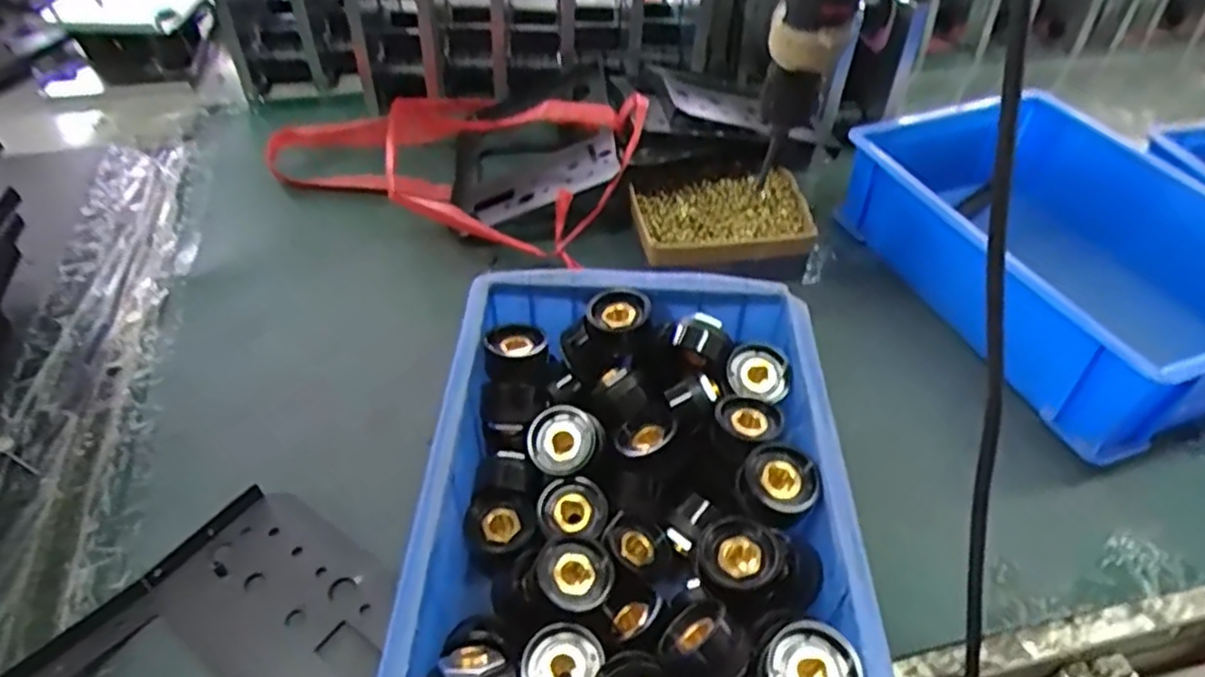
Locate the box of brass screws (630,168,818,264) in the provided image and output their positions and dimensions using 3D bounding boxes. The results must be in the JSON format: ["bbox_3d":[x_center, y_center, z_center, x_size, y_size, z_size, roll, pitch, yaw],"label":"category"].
[{"bbox_3d":[0.095,-0.100,0.586,0.148,0.026,0.094,-8,47,-11],"label":"box of brass screws"}]

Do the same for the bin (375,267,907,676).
[{"bbox_3d":[0.017,0.095,0.381,0.197,0.089,0.293,3,46,0],"label":"bin"}]

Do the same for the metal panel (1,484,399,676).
[{"bbox_3d":[-0.190,0.168,0.351,0.148,0.024,0.184,28,50,22],"label":"metal panel"}]

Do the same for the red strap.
[{"bbox_3d":[-0.120,-0.150,0.636,0.302,0.092,0.207,19,46,34],"label":"red strap"}]

